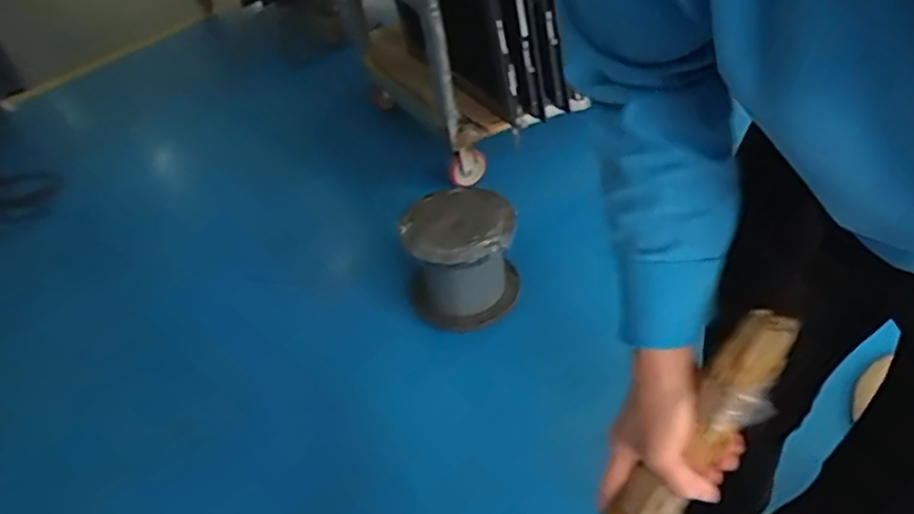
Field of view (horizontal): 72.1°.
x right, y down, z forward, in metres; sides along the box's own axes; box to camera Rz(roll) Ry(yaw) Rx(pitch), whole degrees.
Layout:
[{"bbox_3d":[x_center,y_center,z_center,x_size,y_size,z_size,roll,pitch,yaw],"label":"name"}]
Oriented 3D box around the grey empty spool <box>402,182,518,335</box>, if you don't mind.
[{"bbox_3d":[0.010,-0.004,1.509,0.253,0.235,0.249,-2,45,2],"label":"grey empty spool"}]

